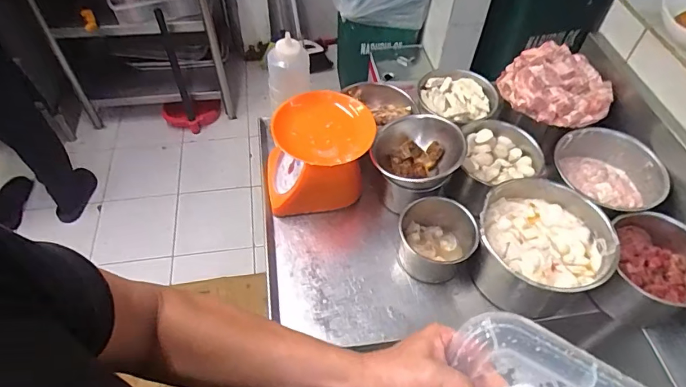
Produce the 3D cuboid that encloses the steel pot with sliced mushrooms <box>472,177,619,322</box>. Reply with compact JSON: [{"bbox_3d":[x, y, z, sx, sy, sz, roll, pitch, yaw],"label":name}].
[{"bbox_3d":[0.294,0.080,0.669,0.181,0.103,0.176,1,52,-1],"label":"steel pot with sliced mushrooms"}]

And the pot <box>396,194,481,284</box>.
[{"bbox_3d":[0.146,0.072,0.693,0.109,0.089,0.098,6,52,2],"label":"pot"}]

